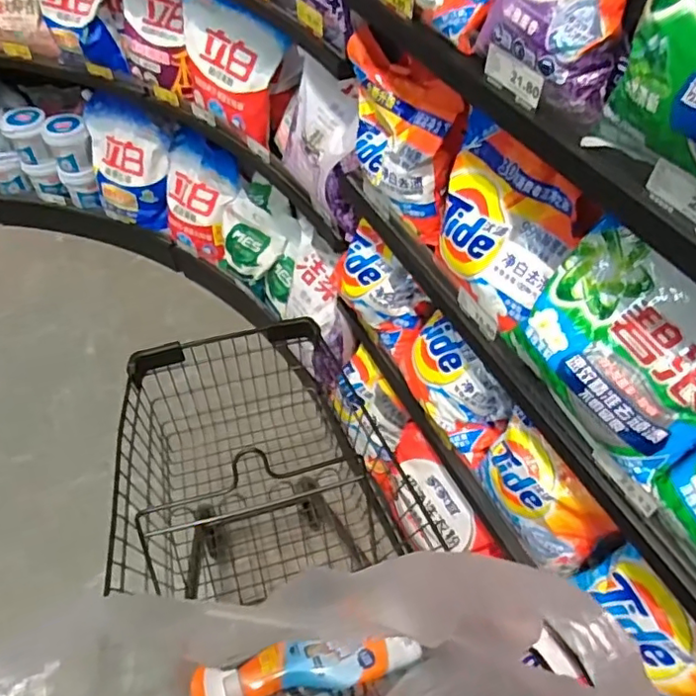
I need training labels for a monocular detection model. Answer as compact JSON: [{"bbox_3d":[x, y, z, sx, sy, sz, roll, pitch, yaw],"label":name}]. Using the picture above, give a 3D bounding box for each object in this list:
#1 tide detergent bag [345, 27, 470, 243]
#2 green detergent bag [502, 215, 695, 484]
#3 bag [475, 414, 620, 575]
[{"bbox_3d":[0.087,-0.333,0.910,0.103,0.210,0.247,-15,53,-14],"label":"tide detergent bag"},{"bbox_3d":[0.307,-0.002,0.631,0.069,0.205,0.242,6,44,-41],"label":"green detergent bag"},{"bbox_3d":[0.287,0.226,0.875,0.060,0.194,0.222,-28,57,-23],"label":"bag"}]

